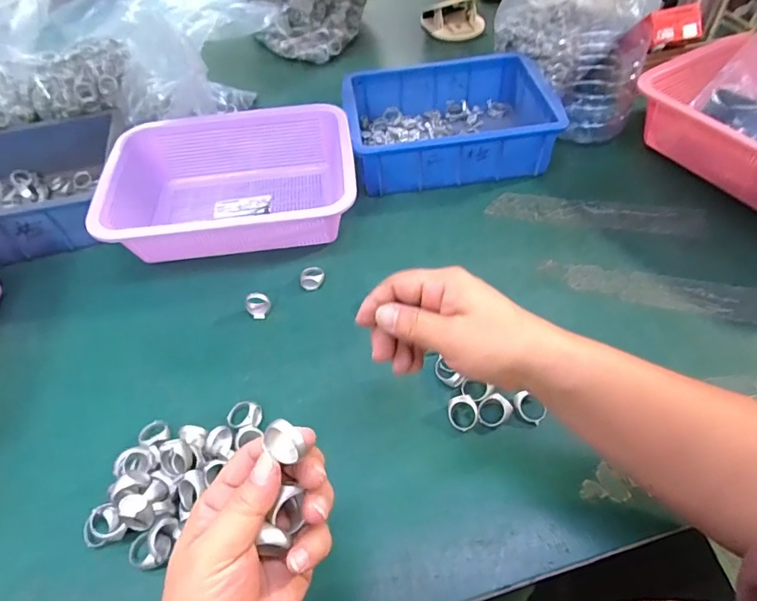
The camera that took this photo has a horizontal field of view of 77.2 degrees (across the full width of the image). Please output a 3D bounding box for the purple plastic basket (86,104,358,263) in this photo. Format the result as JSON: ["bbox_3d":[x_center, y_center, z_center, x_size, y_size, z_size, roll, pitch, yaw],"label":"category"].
[{"bbox_3d":[-0.162,-0.136,0.542,0.267,0.075,0.194,-8,52,-3],"label":"purple plastic basket"}]

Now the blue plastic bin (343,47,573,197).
[{"bbox_3d":[0.084,-0.226,0.598,0.236,0.078,0.169,-4,52,0],"label":"blue plastic bin"}]

